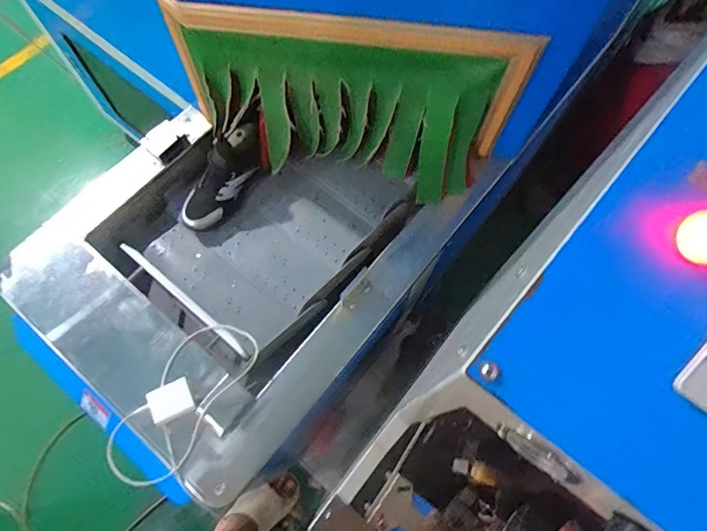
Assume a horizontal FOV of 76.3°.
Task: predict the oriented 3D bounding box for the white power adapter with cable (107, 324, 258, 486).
[{"bbox_3d":[-0.271,0.211,0.718,0.124,0.033,0.273,34,71,12],"label":"white power adapter with cable"}]

